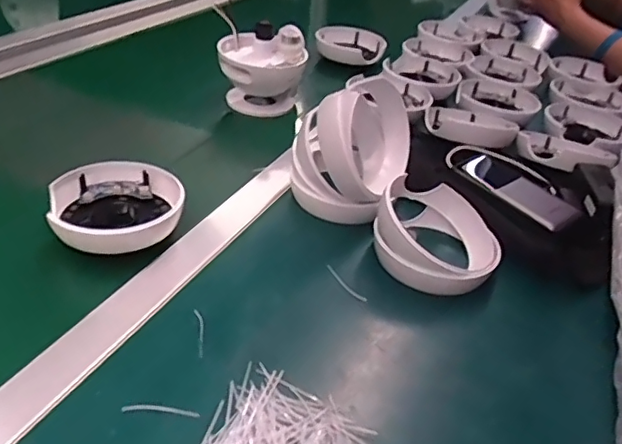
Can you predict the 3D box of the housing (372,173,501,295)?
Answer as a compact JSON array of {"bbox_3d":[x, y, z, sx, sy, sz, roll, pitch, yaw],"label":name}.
[{"bbox_3d":[0.116,0.009,0.526,0.111,0.057,0.116,21,36,17],"label":"housing"}]

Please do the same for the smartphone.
[{"bbox_3d":[0.206,-0.033,0.572,0.049,0.008,0.122,-26,49,-31],"label":"smartphone"}]

